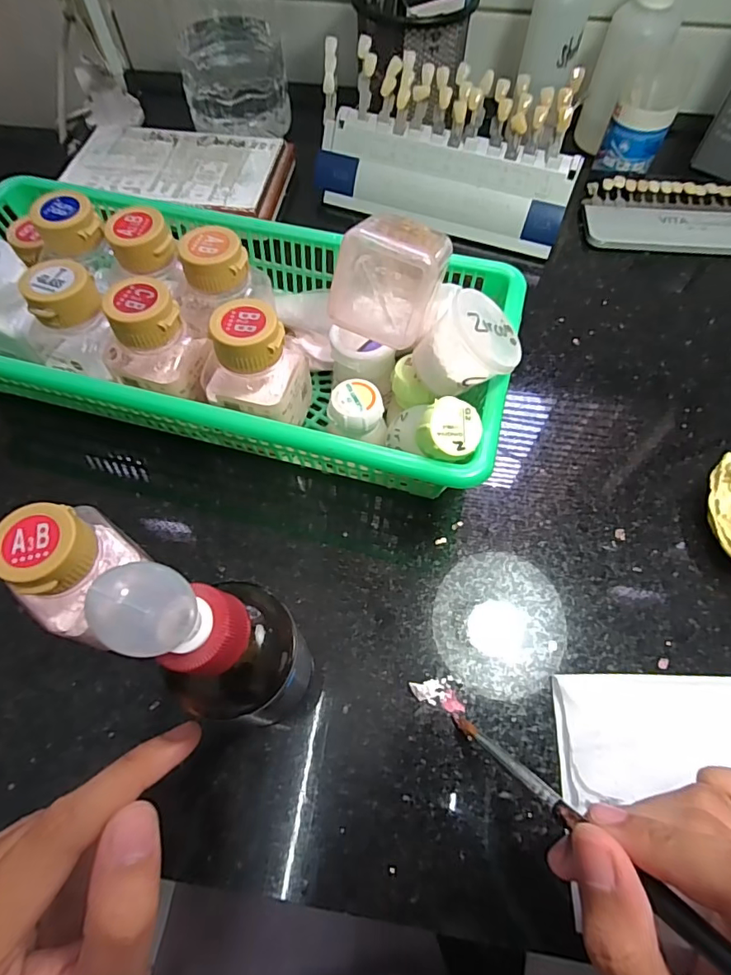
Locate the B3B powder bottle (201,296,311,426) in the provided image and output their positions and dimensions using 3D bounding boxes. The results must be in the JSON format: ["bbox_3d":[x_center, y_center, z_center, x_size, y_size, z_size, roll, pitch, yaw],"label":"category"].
[{"bbox_3d":[-0.053,-0.052,0.237,0.043,0.069,0.038,13,64,6],"label":"B3B powder bottle"}]

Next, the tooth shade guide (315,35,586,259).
[{"bbox_3d":[0.052,-0.224,0.330,0.175,0.071,0.058,20,65,9],"label":"tooth shade guide"}]

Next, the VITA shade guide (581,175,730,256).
[{"bbox_3d":[0.230,-0.191,0.349,0.146,0.009,0.071,7,64,3],"label":"VITA shade guide"}]

